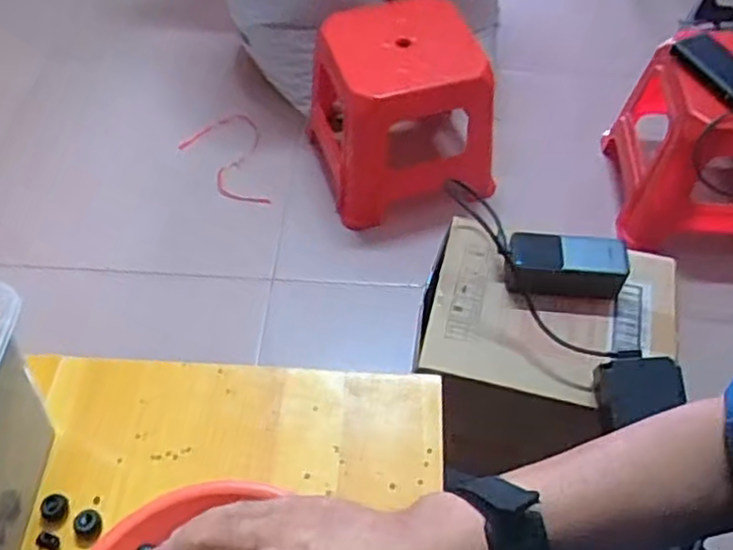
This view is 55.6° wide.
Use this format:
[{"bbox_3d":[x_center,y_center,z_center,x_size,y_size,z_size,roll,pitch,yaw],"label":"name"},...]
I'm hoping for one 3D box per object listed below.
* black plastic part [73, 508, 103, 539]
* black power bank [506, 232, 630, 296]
[{"bbox_3d":[-0.190,0.169,0.474,0.019,0.007,0.017,32,60,21],"label":"black plastic part"},{"bbox_3d":[0.230,-0.011,0.796,0.137,0.053,0.049,3,54,2],"label":"black power bank"}]

